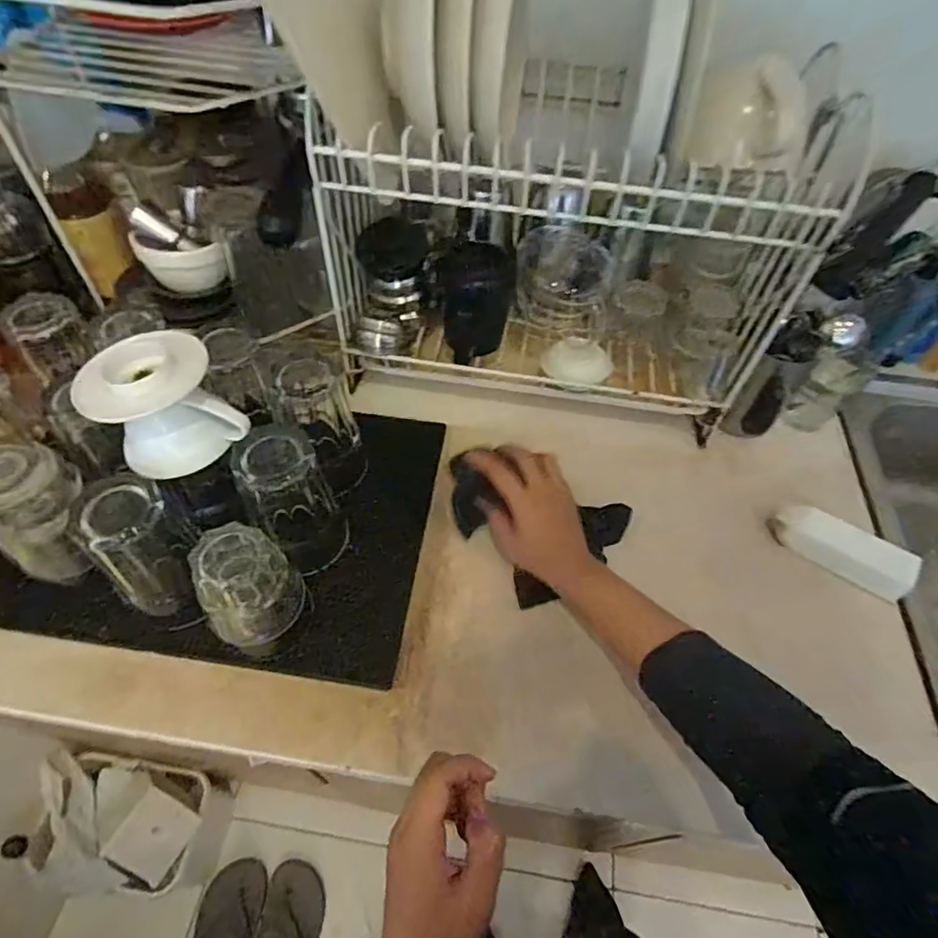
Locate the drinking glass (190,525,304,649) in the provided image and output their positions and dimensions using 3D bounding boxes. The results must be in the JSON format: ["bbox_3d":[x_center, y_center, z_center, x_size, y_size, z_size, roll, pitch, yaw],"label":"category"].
[{"bbox_3d":[-0.175,0.092,0.445,0.065,0.078,0.069,1,55,-2],"label":"drinking glass"}]

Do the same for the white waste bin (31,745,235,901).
[{"bbox_3d":[-0.600,0.636,1.012,0.258,0.264,0.185,9,55,4],"label":"white waste bin"}]

